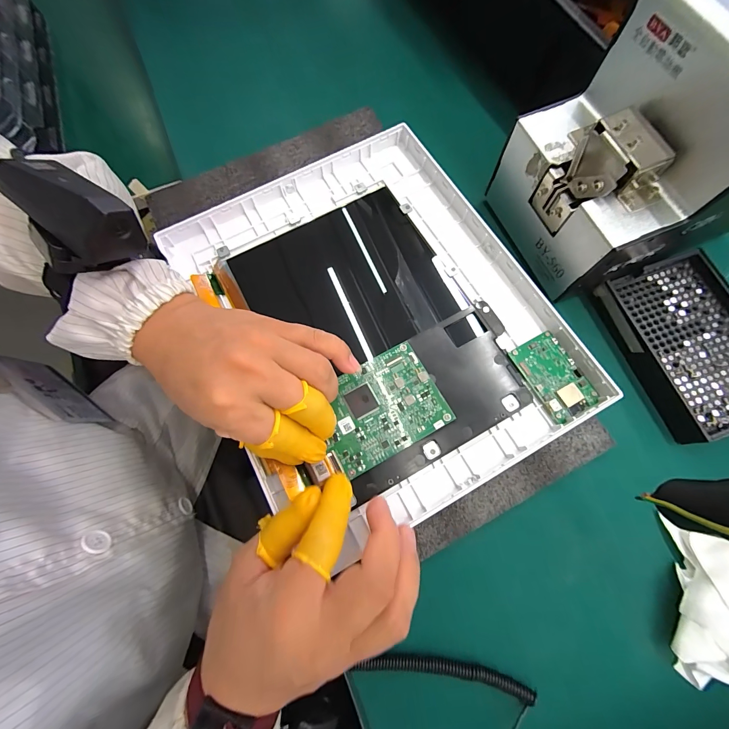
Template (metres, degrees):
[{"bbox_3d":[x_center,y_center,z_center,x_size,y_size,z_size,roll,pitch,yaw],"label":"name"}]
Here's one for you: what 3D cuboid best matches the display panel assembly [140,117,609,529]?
[{"bbox_3d":[0.003,-0.044,0.266,0.251,0.032,0.311,-25,75,-9],"label":"display panel assembly"}]

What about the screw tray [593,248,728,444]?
[{"bbox_3d":[0.265,-0.019,0.255,0.102,0.024,0.135,-20,75,-5],"label":"screw tray"}]

